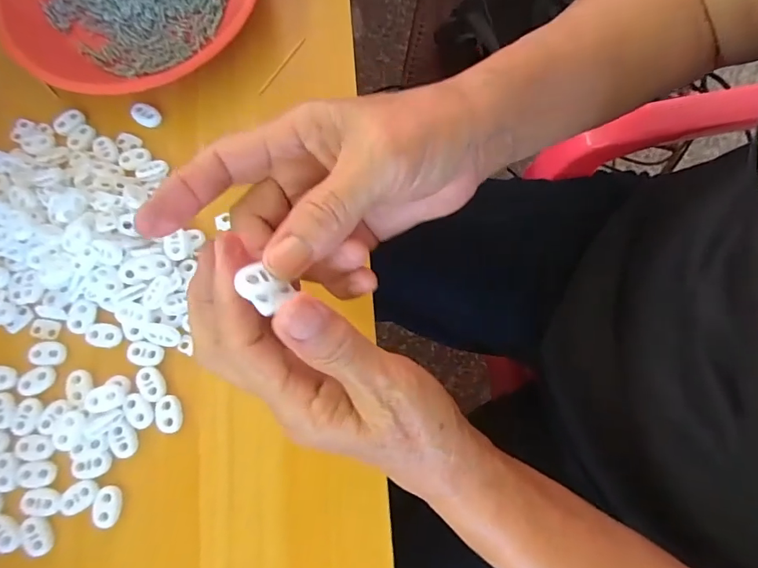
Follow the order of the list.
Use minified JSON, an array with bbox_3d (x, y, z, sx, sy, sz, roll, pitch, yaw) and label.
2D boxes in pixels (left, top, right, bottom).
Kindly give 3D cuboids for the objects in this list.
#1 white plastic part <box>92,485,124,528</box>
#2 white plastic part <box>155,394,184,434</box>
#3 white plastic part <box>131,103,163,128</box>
[{"bbox_3d":[-0.161,0.131,0.273,0.015,0.004,0.022,4,75,2],"label":"white plastic part"},{"bbox_3d":[-0.131,0.080,0.287,0.016,0.004,0.023,-10,75,-2],"label":"white plastic part"},{"bbox_3d":[-0.171,-0.124,0.339,0.021,0.004,0.015,26,77,7],"label":"white plastic part"}]

